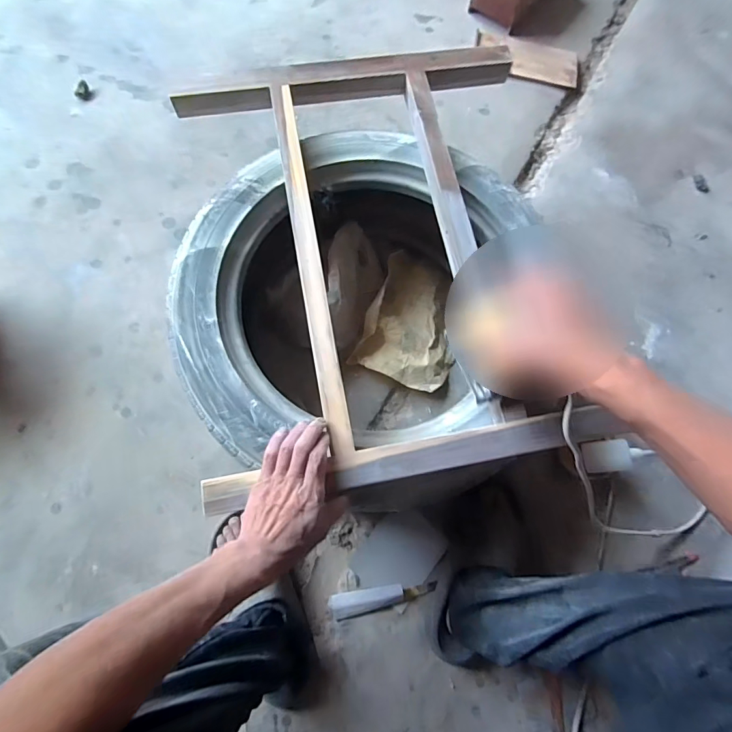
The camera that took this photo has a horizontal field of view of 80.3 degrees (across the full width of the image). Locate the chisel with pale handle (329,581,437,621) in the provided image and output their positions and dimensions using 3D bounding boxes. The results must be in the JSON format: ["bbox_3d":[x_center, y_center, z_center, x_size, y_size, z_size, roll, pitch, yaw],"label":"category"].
[{"bbox_3d":[0.028,0.369,0.690,0.166,0.015,0.036,-9,72,-3],"label":"chisel with pale handle"}]

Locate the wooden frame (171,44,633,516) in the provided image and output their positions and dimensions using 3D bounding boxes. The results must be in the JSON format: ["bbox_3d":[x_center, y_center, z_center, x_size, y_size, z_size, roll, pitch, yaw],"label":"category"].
[{"bbox_3d":[0.031,-0.180,0.619,0.513,0.057,0.655,-10,72,-3],"label":"wooden frame"}]

